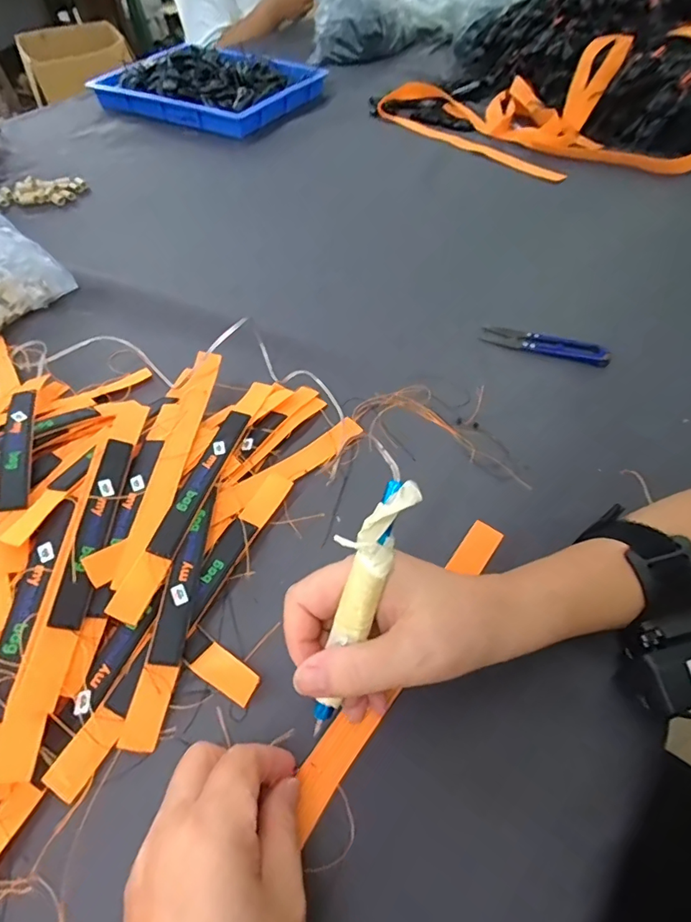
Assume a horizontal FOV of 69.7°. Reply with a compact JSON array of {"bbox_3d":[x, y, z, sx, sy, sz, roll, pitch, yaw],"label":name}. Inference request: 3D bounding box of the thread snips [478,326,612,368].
[{"bbox_3d":[0.191,-0.113,0.476,0.116,0.015,0.026,20,56,17],"label":"thread snips"}]

